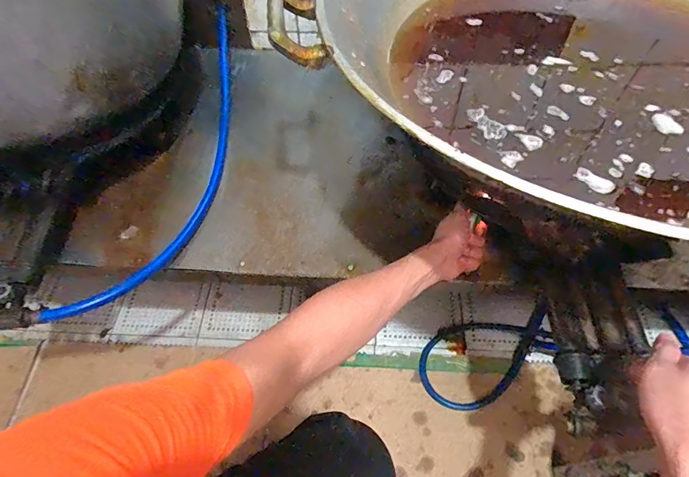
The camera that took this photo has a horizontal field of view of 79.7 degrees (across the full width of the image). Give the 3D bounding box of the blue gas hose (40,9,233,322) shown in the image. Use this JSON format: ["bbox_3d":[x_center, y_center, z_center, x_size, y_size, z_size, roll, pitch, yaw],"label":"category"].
[{"bbox_3d":[-0.277,-0.168,0.761,0.141,0.076,0.731,9,57,7],"label":"blue gas hose"}]

